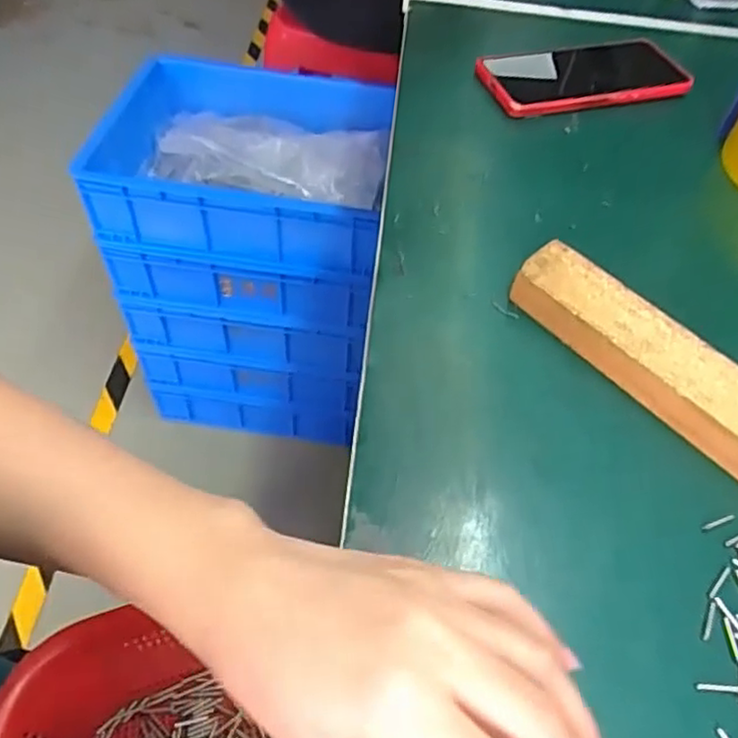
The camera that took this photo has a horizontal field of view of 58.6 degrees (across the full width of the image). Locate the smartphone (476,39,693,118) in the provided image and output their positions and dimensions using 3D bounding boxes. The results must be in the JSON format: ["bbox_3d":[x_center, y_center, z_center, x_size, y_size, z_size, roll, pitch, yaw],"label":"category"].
[{"bbox_3d":[0.174,-0.239,0.537,0.164,0.017,0.086,-12,54,-12],"label":"smartphone"}]

